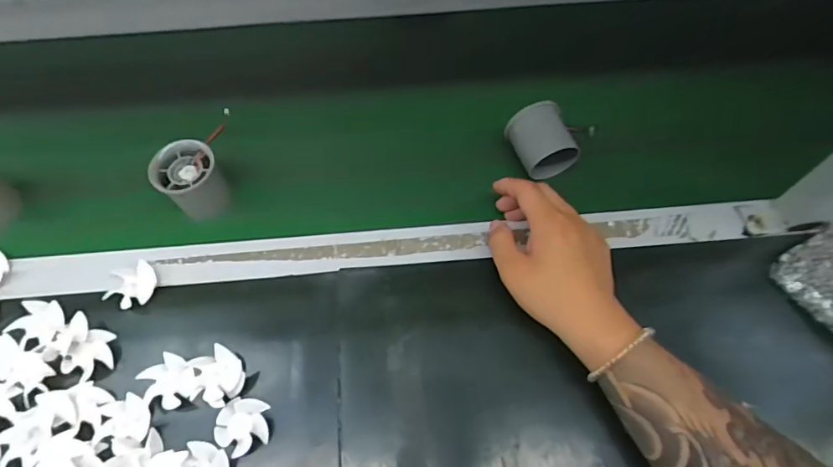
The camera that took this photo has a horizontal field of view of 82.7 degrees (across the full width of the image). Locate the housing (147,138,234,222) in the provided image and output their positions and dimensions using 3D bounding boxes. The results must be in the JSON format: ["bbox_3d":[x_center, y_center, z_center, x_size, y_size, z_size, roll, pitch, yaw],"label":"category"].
[{"bbox_3d":[-0.209,-0.047,0.450,0.057,0.066,0.055,35,70,18],"label":"housing"}]

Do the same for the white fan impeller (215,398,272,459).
[{"bbox_3d":[-0.134,0.150,0.368,0.039,0.020,0.040,-1,63,2],"label":"white fan impeller"}]

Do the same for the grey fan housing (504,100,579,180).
[{"bbox_3d":[0.117,-0.089,0.448,0.045,0.037,0.063,-19,64,-8],"label":"grey fan housing"}]

